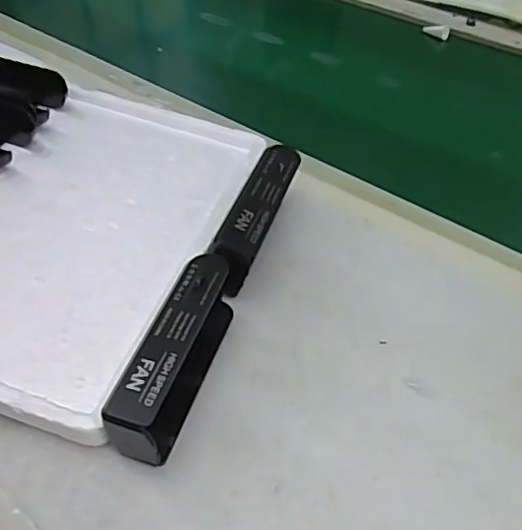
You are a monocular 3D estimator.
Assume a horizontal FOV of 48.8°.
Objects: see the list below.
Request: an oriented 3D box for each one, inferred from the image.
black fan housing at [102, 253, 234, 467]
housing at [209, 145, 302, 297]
[{"bbox_3d":[-0.043,0.049,0.297,0.026,0.047,0.109,14,49,14],"label":"black fan housing"},{"bbox_3d":[0.000,-0.027,0.367,0.025,0.048,0.106,13,49,14],"label":"housing"}]

